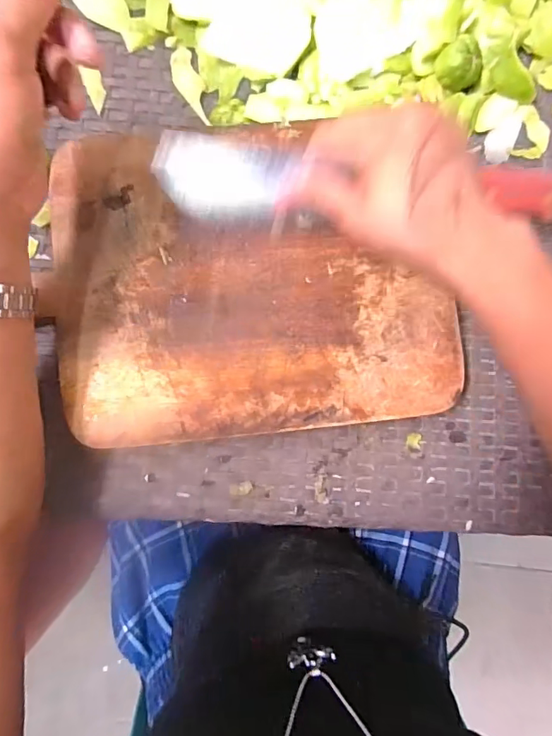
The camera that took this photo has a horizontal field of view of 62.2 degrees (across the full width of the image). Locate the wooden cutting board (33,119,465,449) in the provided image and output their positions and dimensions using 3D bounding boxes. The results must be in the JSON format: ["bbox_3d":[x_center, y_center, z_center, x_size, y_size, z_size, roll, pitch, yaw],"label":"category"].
[{"bbox_3d":[-0.017,-0.067,0.353,0.288,0.030,0.228,-5,85,-4],"label":"wooden cutting board"}]

